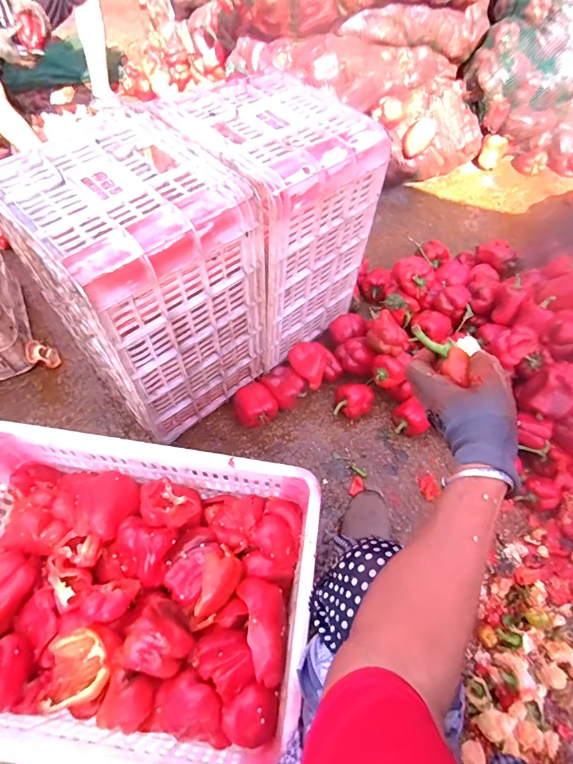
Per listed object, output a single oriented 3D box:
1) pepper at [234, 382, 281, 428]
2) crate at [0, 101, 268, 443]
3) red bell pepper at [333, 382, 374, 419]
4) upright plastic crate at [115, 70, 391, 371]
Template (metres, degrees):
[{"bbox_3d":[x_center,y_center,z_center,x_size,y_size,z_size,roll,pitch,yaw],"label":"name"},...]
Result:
[{"bbox_3d":[-0.075,0.055,0.950,0.089,0.076,0.094,-27,64,-19],"label":"pepper"},{"bbox_3d":[-0.247,-0.159,0.780,0.295,0.459,0.299,-38,68,-24],"label":"crate"},{"bbox_3d":[0.157,0.046,0.967,0.089,0.076,0.074,18,59,7],"label":"red bell pepper"},{"bbox_3d":[-0.032,-0.333,0.885,0.303,0.435,0.312,-37,68,-24],"label":"upright plastic crate"}]

